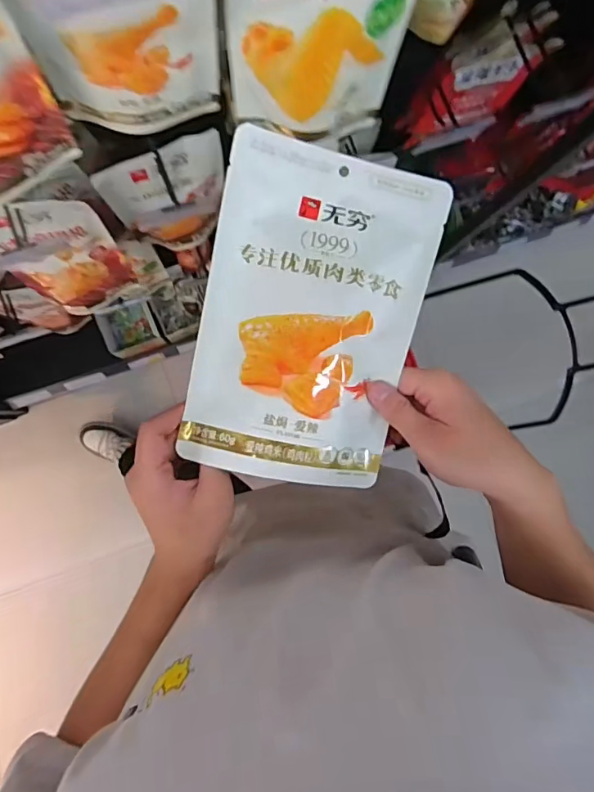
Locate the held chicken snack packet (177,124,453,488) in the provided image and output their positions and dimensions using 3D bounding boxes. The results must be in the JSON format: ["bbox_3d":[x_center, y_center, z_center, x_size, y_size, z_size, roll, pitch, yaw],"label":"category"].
[{"bbox_3d":[0.012,-0.059,0.377,0.161,0.018,0.246,11,94,-7],"label":"held chicken snack packet"}]

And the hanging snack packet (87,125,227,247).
[{"bbox_3d":[-0.189,-0.295,0.755,0.170,0.219,0.063,-17,90,-6],"label":"hanging snack packet"}]

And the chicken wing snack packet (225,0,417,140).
[{"bbox_3d":[0.022,-0.329,0.428,0.164,0.215,0.082,-2,88,-6],"label":"chicken wing snack packet"}]

